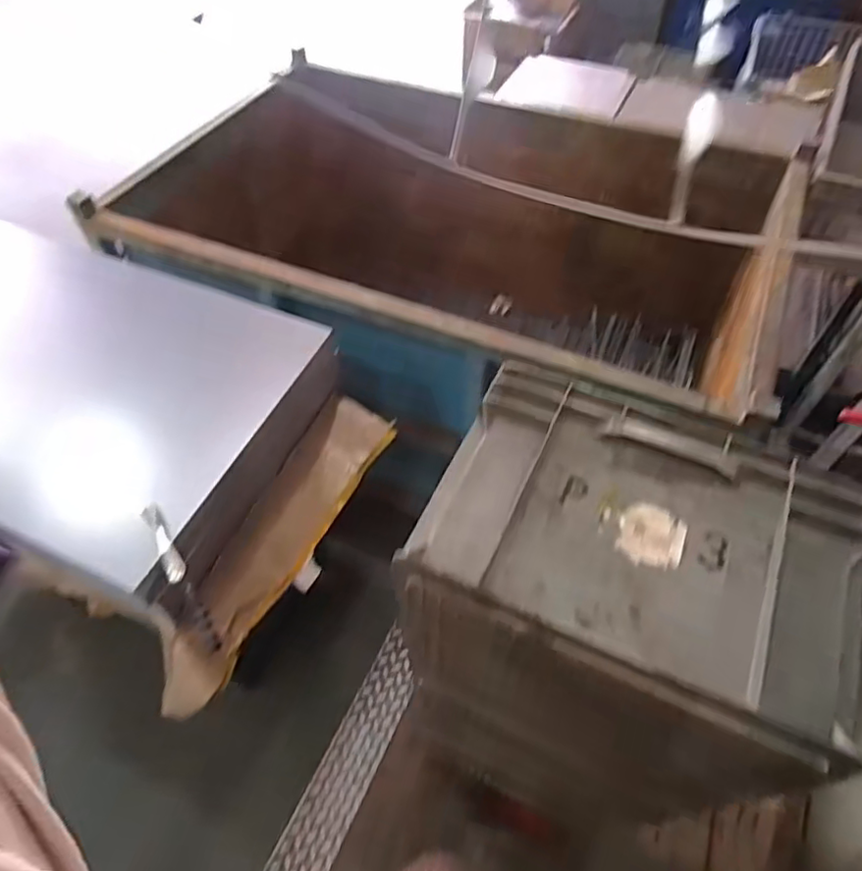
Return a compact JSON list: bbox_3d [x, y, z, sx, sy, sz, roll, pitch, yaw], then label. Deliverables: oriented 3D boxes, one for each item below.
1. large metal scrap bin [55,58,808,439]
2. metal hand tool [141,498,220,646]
[{"bbox_3d":[0.064,-0.462,1.864,1.718,0.737,1.107,17,56,15],"label":"large metal scrap bin"},{"bbox_3d":[-0.372,0.214,0.886,0.029,0.038,0.232,-24,94,-14],"label":"metal hand tool"}]

